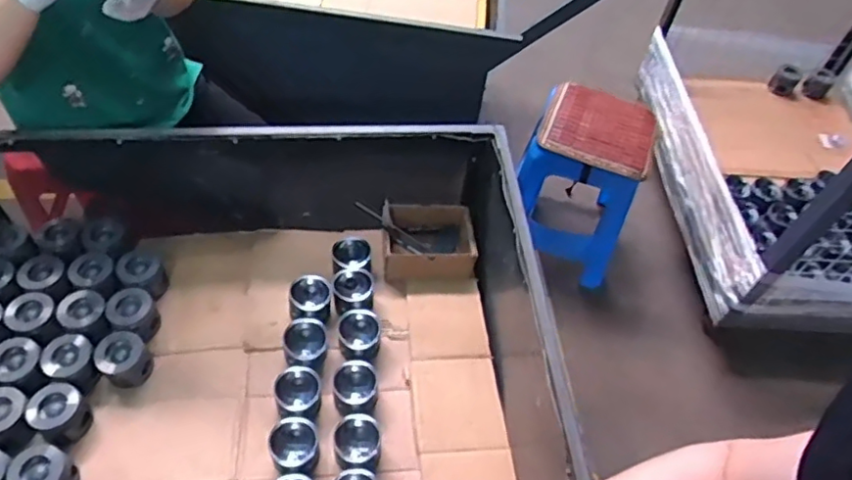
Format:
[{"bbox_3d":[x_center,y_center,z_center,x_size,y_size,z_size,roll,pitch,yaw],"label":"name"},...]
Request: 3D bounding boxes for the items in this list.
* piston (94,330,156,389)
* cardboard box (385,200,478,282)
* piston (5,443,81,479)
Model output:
[{"bbox_3d":[-0.592,0.237,1.204,0.095,0.085,0.091,35,57,19],"label":"piston"},{"bbox_3d":[0.006,0.008,1.406,0.210,0.092,0.175,0,53,-6],"label":"cardboard box"},{"bbox_3d":[-0.658,0.410,1.059,0.091,0.082,0.084,3,53,-4],"label":"piston"}]

